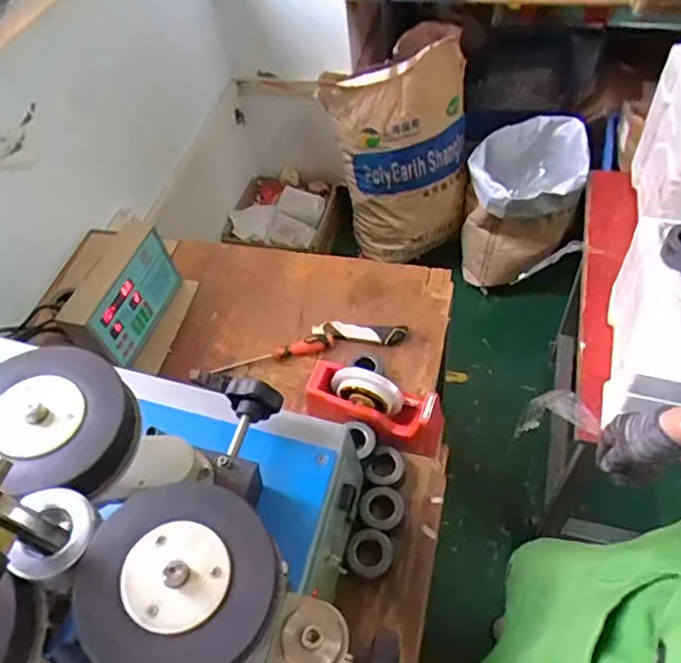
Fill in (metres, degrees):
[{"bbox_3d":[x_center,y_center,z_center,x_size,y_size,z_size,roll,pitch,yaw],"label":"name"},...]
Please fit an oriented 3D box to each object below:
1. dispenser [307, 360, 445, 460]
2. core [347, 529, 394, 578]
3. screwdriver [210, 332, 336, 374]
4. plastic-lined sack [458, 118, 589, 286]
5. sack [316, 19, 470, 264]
[{"bbox_3d":[0.050,0.114,0.873,0.205,0.106,0.075,13,55,15],"label":"dispenser"},{"bbox_3d":[0.038,0.294,0.779,0.059,0.021,0.058,32,68,9],"label":"core"},{"bbox_3d":[-0.114,0.038,1.003,0.210,0.024,0.031,-15,53,-6],"label":"screwdriver"},{"bbox_3d":[0.545,-0.374,1.800,0.301,0.412,0.328,13,55,15],"label":"plastic-lined sack"},{"bbox_3d":[0.170,-0.525,1.768,0.386,0.609,0.275,-17,53,-8],"label":"sack"}]

